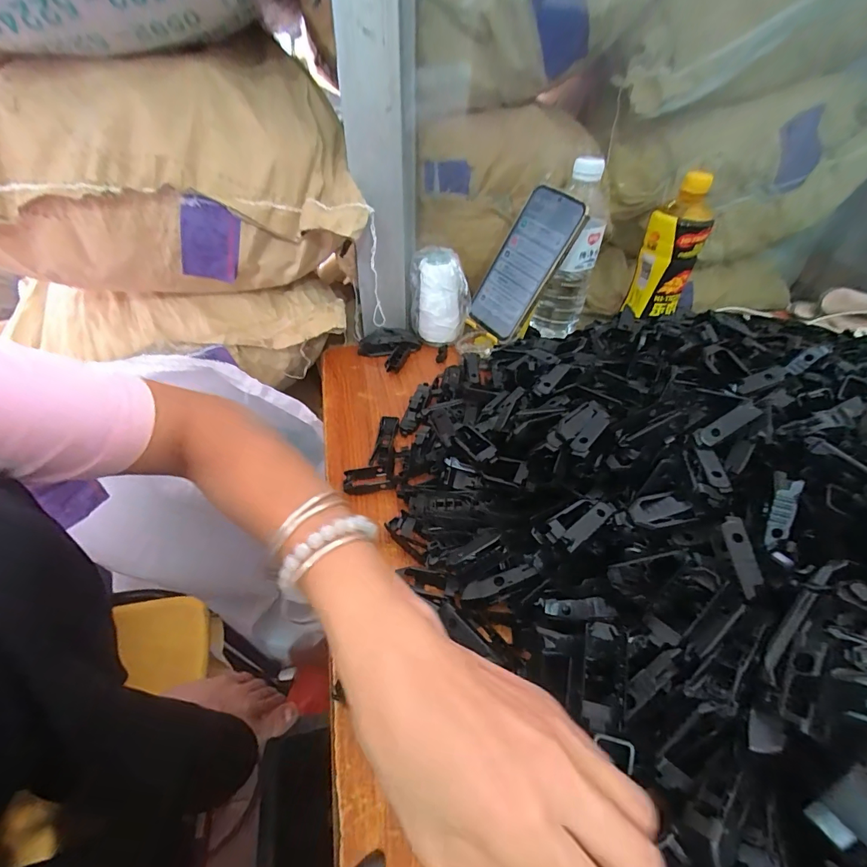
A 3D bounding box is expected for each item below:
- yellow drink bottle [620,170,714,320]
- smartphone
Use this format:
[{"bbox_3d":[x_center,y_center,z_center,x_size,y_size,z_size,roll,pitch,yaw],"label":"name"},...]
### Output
[{"bbox_3d":[0.300,-0.232,0.548,0.065,0.165,0.064,15,44,14],"label":"yellow drink bottle"},{"bbox_3d":[0.105,-0.196,0.509,0.013,0.168,0.088,4,35,-45],"label":"smartphone"}]

